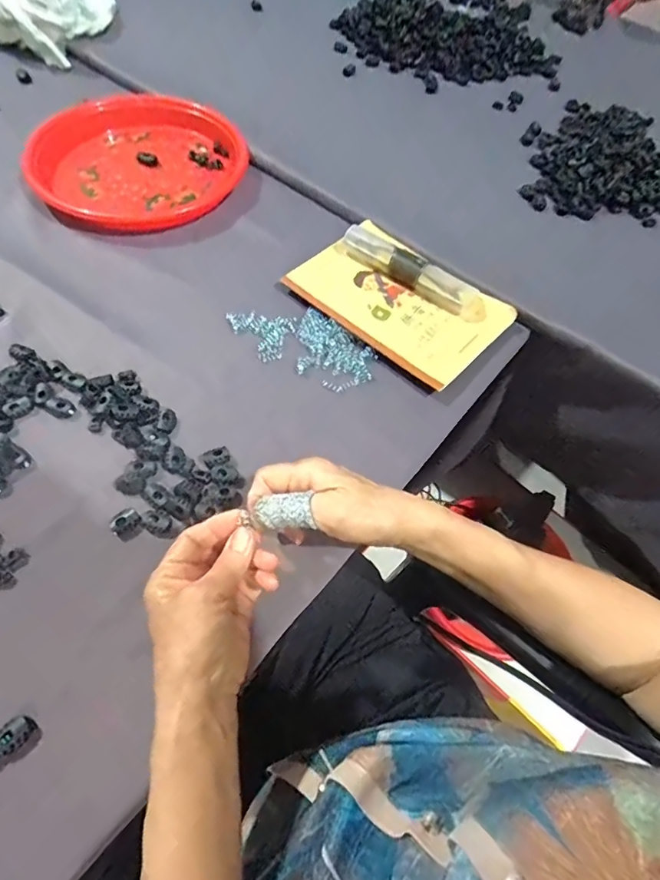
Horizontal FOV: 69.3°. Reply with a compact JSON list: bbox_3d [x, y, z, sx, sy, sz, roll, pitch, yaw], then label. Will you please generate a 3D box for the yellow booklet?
[{"bbox_3d":[0.075,-0.150,0.503,0.205,0.016,0.145,39,64,17],"label":"yellow booklet"}]

